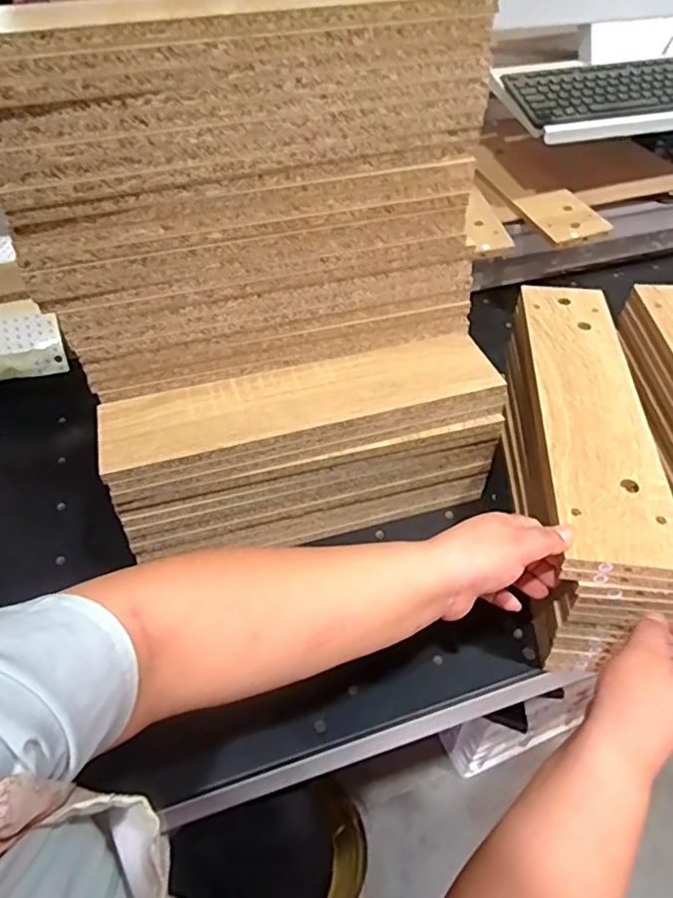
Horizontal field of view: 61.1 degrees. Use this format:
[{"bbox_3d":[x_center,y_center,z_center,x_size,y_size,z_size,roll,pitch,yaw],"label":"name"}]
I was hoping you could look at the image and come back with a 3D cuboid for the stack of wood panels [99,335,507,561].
[{"bbox_3d":[-0.026,0.003,0.580,0.371,0.147,0.102,-13,47,-11],"label":"stack of wood panels"}]

